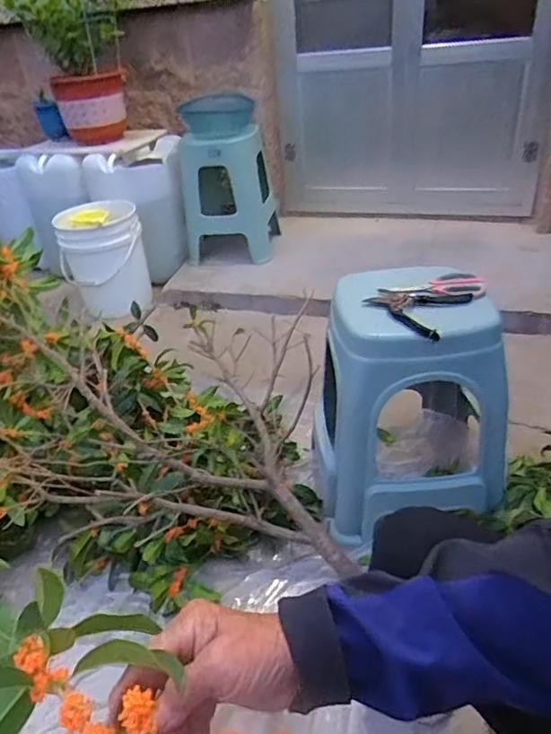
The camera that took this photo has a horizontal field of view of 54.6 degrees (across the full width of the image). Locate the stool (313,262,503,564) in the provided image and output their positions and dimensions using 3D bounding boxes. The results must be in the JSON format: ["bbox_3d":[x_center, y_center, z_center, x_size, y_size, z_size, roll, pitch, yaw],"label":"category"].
[{"bbox_3d":[0.249,0.088,1.048,0.322,0.474,0.274,-8,34,-4],"label":"stool"}]

